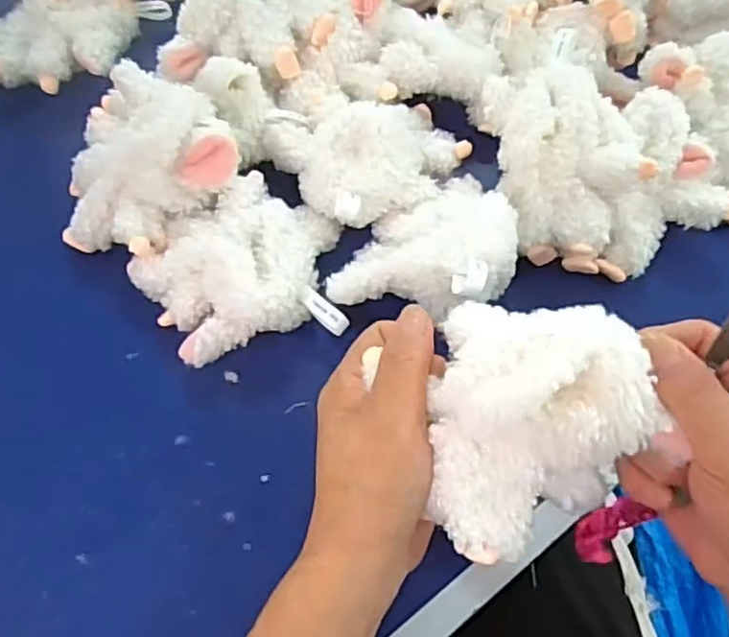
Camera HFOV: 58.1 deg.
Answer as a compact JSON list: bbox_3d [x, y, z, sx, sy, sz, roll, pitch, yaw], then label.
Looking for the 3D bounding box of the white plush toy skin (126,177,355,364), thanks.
[{"bbox_3d":[-0.079,-0.034,0.413,0.126,0.033,0.109,-11,65,-7],"label":"white plush toy skin"}]

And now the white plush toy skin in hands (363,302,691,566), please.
[{"bbox_3d":[0.070,0.037,0.283,0.087,0.056,0.110,-15,65,-9],"label":"white plush toy skin in hands"}]

